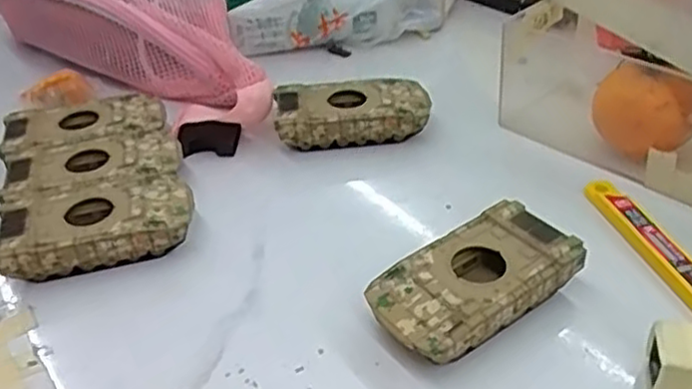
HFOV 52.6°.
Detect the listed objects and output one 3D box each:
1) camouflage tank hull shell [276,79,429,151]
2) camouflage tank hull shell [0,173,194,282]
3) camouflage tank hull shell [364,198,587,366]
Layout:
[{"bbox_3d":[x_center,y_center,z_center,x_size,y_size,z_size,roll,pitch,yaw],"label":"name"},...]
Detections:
[{"bbox_3d":[0.005,-0.049,0.448,0.095,0.032,0.044,-6,37,-1],"label":"camouflage tank hull shell"},{"bbox_3d":[-0.130,0.018,0.372,0.095,0.029,0.048,-12,37,-9],"label":"camouflage tank hull shell"},{"bbox_3d":[0.059,0.042,0.320,0.096,0.025,0.050,-25,41,-25],"label":"camouflage tank hull shell"}]

